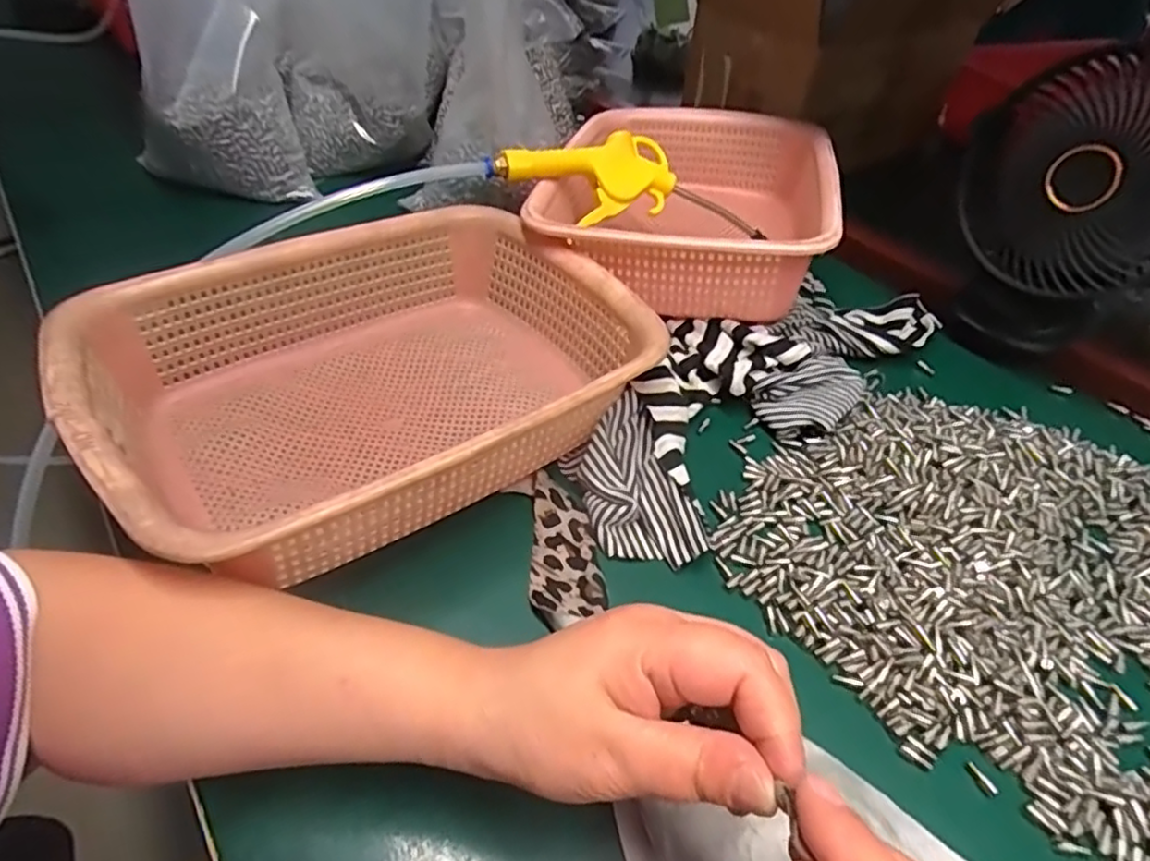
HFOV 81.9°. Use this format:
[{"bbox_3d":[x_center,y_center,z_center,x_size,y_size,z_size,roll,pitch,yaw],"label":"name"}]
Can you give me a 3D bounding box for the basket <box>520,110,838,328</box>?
[{"bbox_3d":[0.092,-0.192,0.544,0.208,0.090,0.283,13,46,6],"label":"basket"}]

